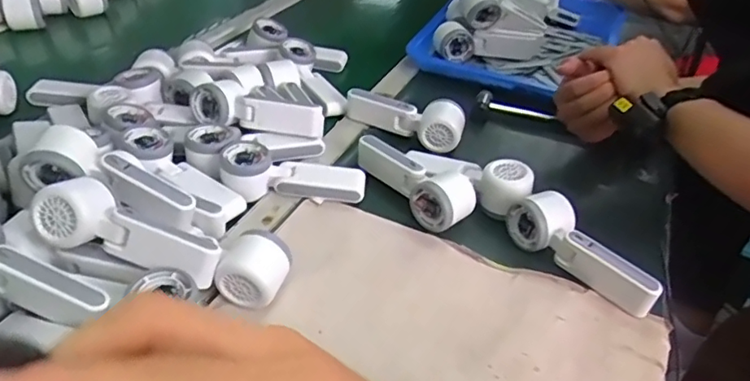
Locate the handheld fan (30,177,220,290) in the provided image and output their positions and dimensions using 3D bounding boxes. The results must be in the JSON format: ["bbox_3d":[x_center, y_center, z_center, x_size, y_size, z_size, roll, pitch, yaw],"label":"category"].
[{"bbox_3d":[-0.220,0.034,0.504,0.166,0.043,0.062,22,43,-4],"label":"handheld fan"}]

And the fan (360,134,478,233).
[{"bbox_3d":[0.046,-0.019,0.658,0.058,0.046,0.164,-26,51,-31],"label":"fan"}]

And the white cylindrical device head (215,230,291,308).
[{"bbox_3d":[-0.110,0.073,0.520,0.056,0.055,0.056,16,39,15],"label":"white cylindrical device head"}]

